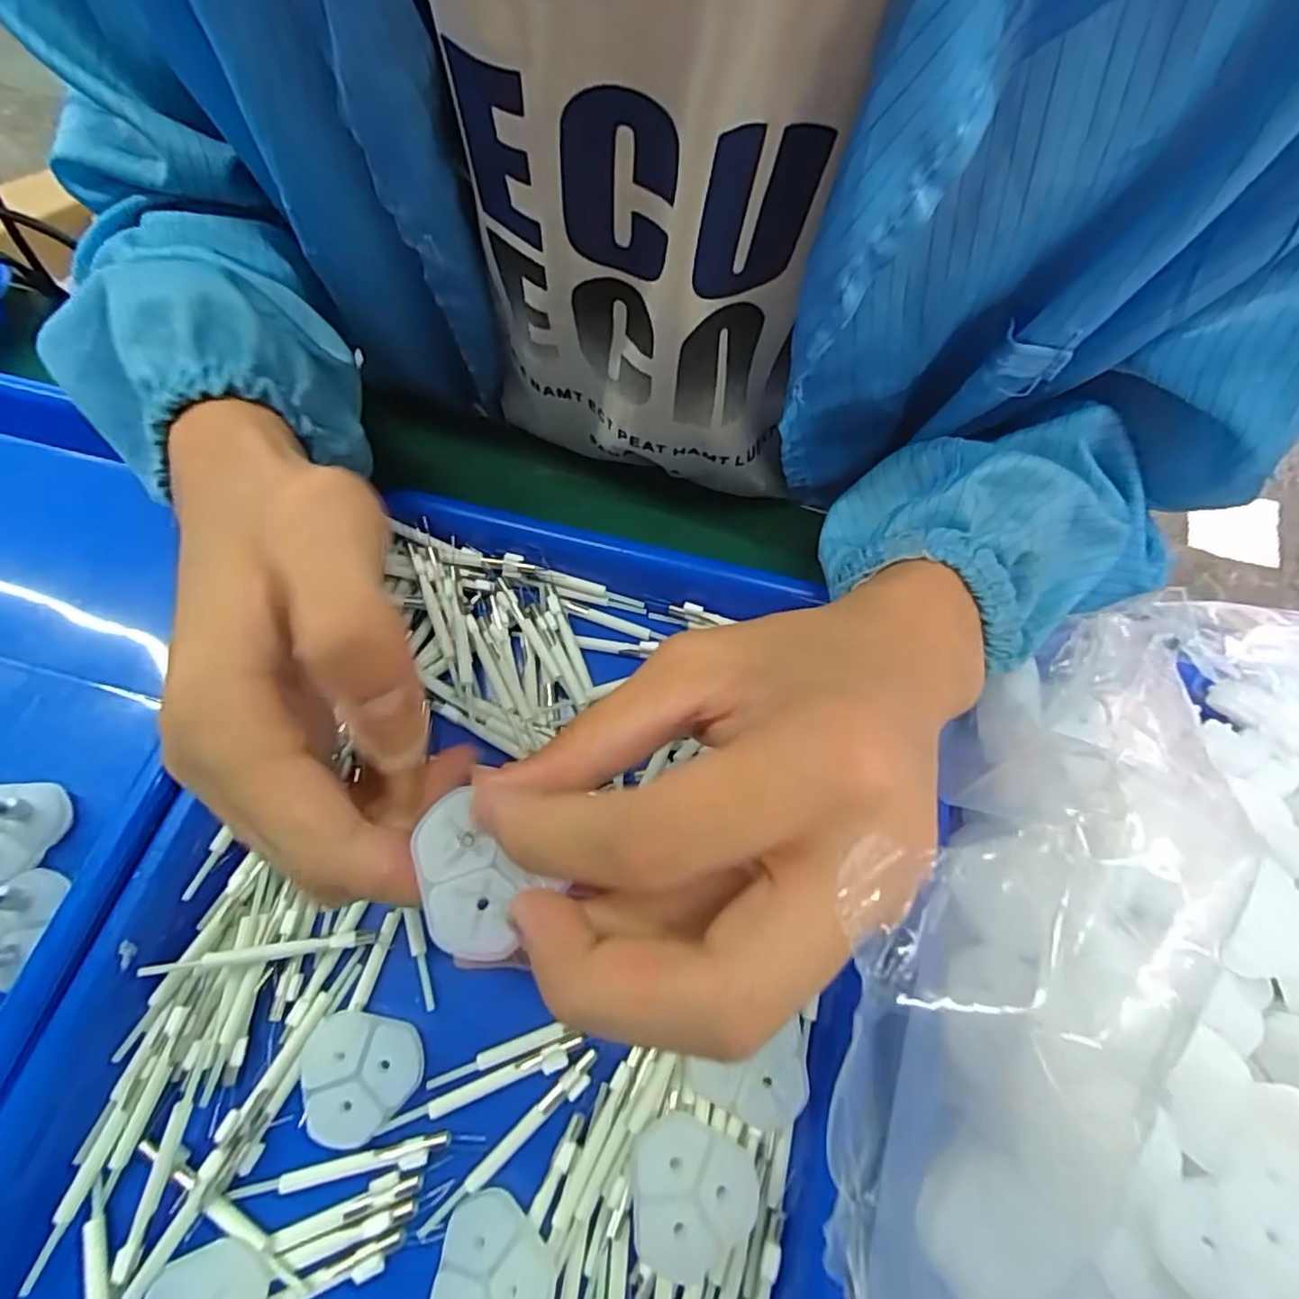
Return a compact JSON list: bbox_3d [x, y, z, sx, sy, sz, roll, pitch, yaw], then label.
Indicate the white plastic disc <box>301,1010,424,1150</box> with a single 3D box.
[{"bbox_3d":[-0.093,0.138,0.211,0.035,0.007,0.037,0,66,0],"label":"white plastic disc"}]

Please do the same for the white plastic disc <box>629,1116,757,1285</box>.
[{"bbox_3d":[0.013,0.160,0.192,0.036,0.010,0.036,0,66,0],"label":"white plastic disc"}]

